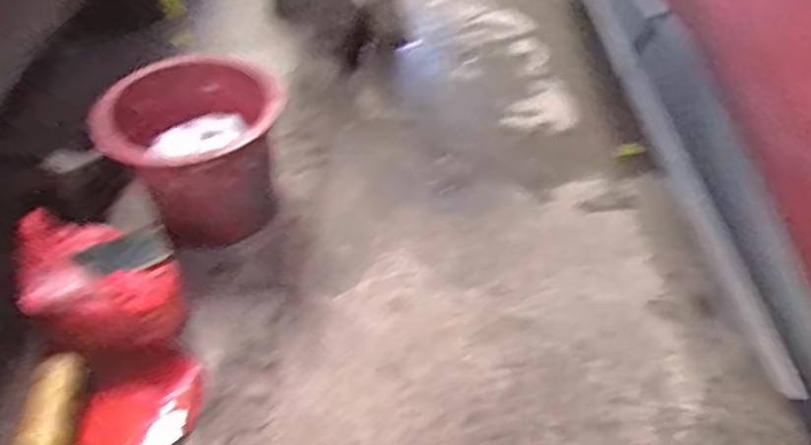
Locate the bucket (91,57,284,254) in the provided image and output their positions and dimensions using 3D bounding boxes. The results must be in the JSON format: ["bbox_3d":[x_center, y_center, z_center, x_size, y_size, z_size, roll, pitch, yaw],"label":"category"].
[{"bbox_3d":[-0.341,-0.100,1.066,0.269,0.255,0.271,1,45,-1],"label":"bucket"}]

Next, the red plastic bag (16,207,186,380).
[{"bbox_3d":[-0.415,0.100,0.909,0.186,0.160,0.155,-18,48,-20],"label":"red plastic bag"}]

